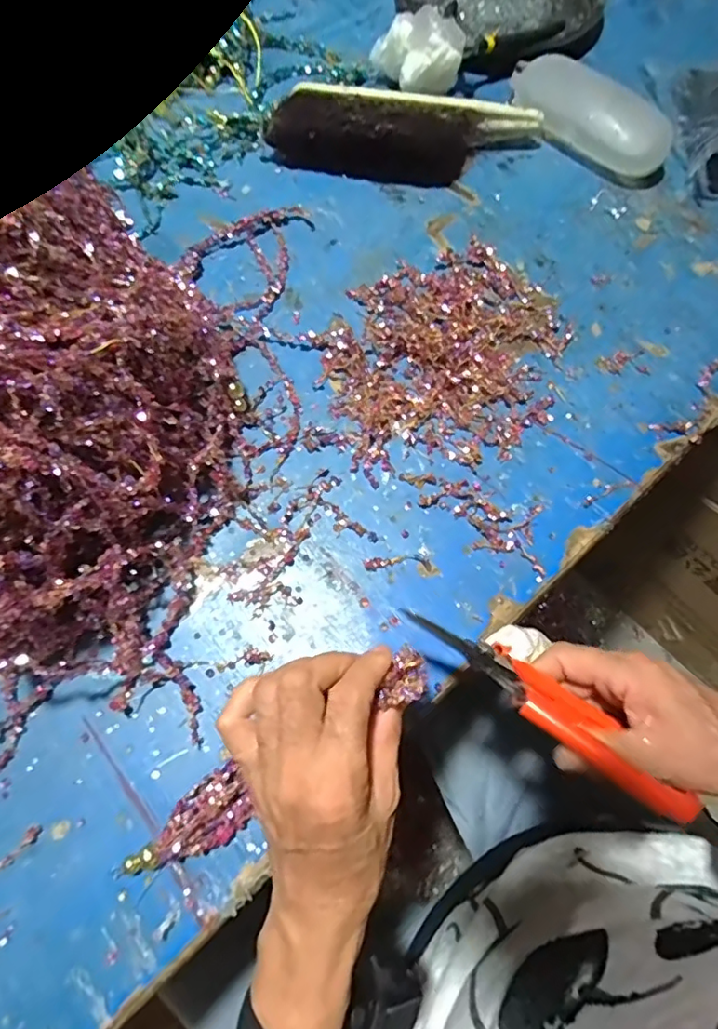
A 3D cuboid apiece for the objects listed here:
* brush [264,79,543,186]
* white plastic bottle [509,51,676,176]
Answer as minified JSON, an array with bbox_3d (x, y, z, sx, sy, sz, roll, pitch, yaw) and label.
[{"bbox_3d":[0.042,-0.346,0.494,0.240,0.045,0.073,6,68,2],"label":"brush"},{"bbox_3d":[0.213,-0.376,0.511,0.165,0.041,0.062,39,73,14],"label":"white plastic bottle"}]

